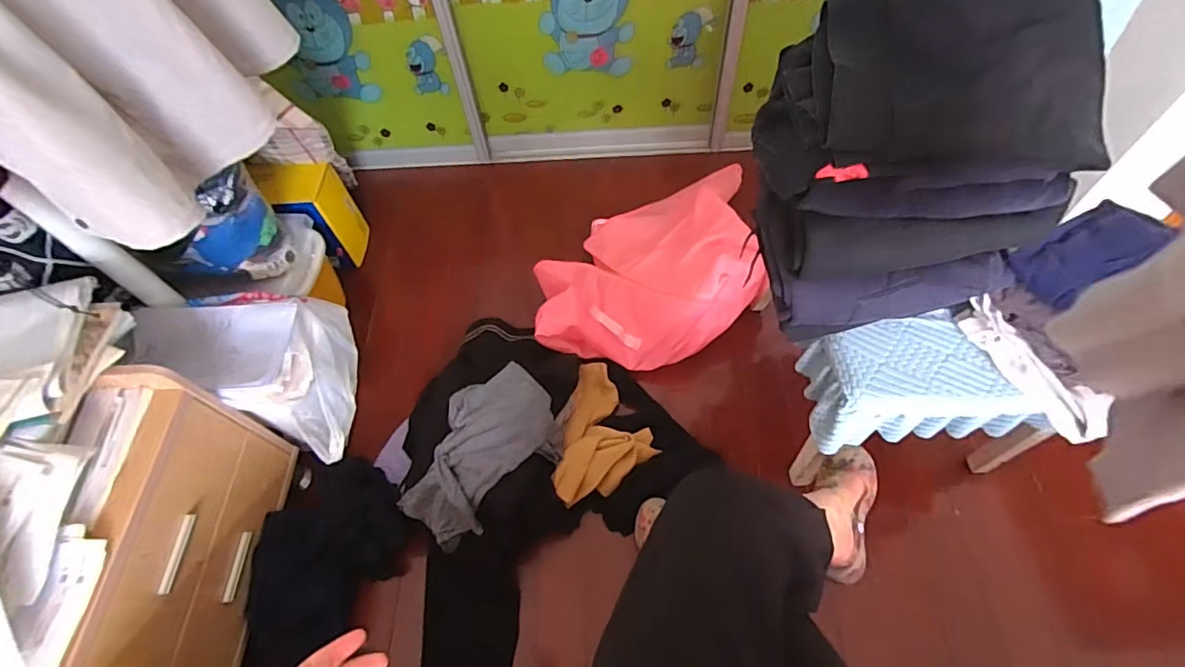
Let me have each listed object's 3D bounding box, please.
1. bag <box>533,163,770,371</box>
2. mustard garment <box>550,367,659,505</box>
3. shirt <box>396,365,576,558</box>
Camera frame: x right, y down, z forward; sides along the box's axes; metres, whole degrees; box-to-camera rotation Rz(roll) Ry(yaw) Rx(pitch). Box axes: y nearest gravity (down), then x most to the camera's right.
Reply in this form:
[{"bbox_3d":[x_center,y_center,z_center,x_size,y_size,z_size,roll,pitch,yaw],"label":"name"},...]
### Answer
[{"bbox_3d":[0.107,-0.163,1.306,0.467,0.174,0.457,-2,58,3],"label":"bag"},{"bbox_3d":[-0.016,0.203,1.157,0.235,0.088,0.265,-29,61,-13],"label":"mustard garment"},{"bbox_3d":[-0.202,0.215,1.030,0.371,0.162,0.195,-40,64,-19],"label":"shirt"}]

